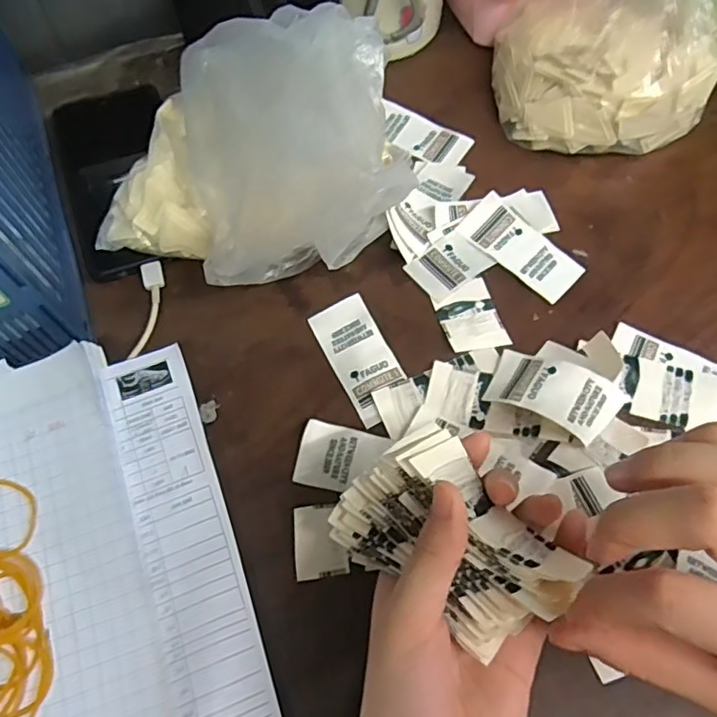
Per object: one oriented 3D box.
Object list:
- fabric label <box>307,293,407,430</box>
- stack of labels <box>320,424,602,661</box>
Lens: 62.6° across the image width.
[{"bbox_3d":[0.002,-0.001,0.342,0.035,0.004,0.078,-26,66,-7],"label":"fabric label"},{"bbox_3d":[0.036,0.074,0.241,0.066,0.040,0.086,-34,68,-17],"label":"stack of labels"}]

